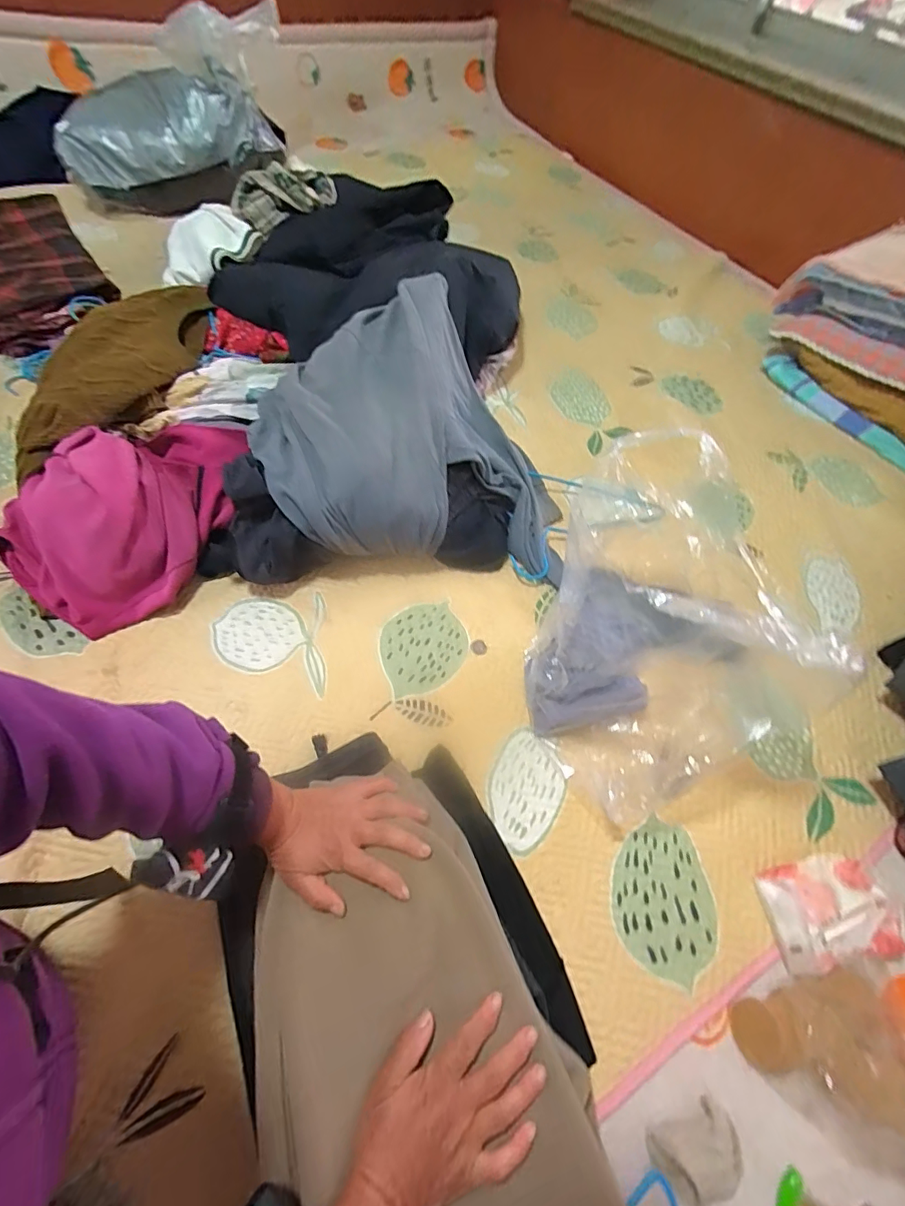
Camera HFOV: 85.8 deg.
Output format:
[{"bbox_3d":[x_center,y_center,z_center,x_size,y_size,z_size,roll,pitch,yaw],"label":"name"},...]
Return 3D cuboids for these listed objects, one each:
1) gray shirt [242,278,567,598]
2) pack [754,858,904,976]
[{"bbox_3d":[-0.059,-0.278,0.772,0.455,0.197,0.440,0,57,-4],"label":"gray shirt"},{"bbox_3d":[0.398,0.322,0.510,0.131,0.050,0.095,-6,58,-8],"label":"pack"}]

